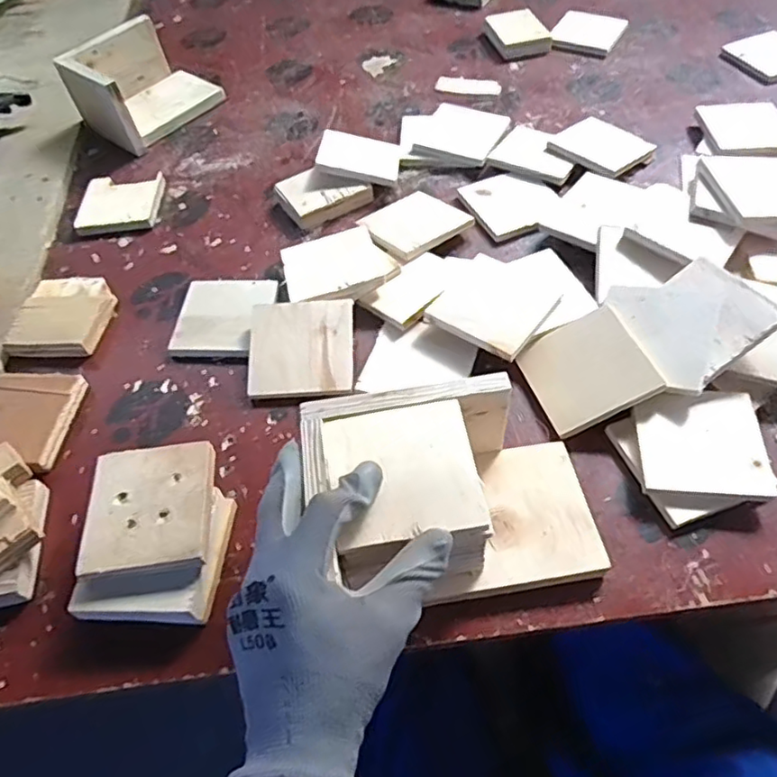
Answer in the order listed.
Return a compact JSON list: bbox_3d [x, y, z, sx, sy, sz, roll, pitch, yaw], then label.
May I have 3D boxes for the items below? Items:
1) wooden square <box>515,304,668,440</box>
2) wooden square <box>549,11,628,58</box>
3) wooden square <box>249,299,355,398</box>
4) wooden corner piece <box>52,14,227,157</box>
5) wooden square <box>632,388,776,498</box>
[{"bbox_3d":[0.162,-0.016,0.503,0.089,0.005,0.088,-28,59,9],"label":"wooden square"},{"bbox_3d":[0.283,-0.510,0.879,0.093,0.016,0.100,23,60,19],"label":"wooden square"},{"bbox_3d":[-0.077,-0.036,0.543,0.092,0.007,0.092,-3,67,-2],"label":"wooden square"},{"bbox_3d":[-0.327,-0.403,0.805,0.135,0.090,0.152,30,62,22],"label":"wooden corner piece"},{"bbox_3d":[0.238,0.040,0.465,0.092,0.007,0.087,0,57,6],"label":"wooden square"}]

